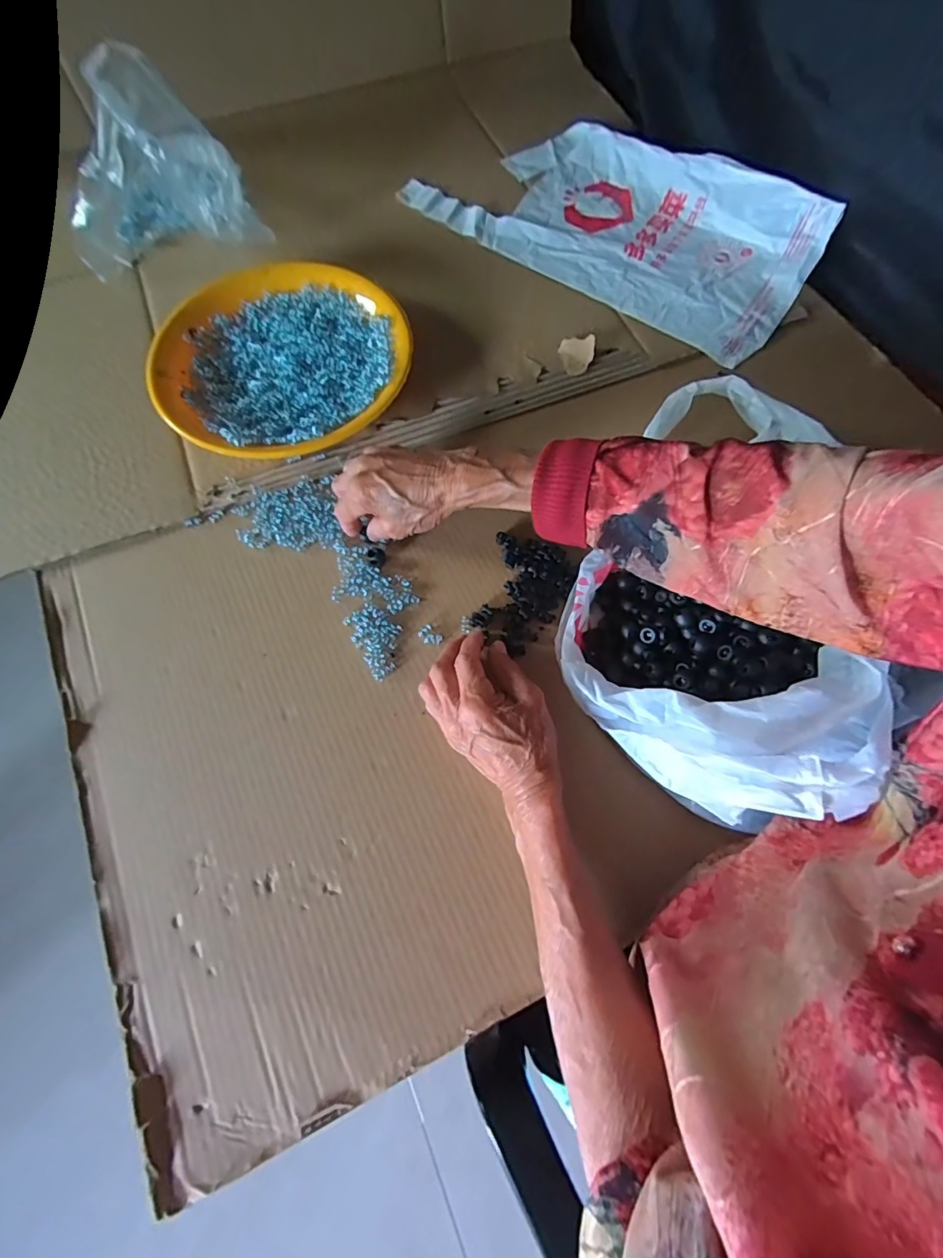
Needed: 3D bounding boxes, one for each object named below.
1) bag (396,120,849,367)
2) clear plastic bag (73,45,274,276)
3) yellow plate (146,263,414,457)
[{"bbox_3d":[0.163,-0.480,0.564,0.451,0.046,0.234,39,75,13],"label":"bag"},{"bbox_3d":[-0.337,-0.487,0.506,0.195,0.153,0.117,-11,71,-4],"label":"clear plastic bag"},{"bbox_3d":[-0.182,-0.260,0.488,0.235,0.041,0.231,0,70,0],"label":"yellow plate"}]

